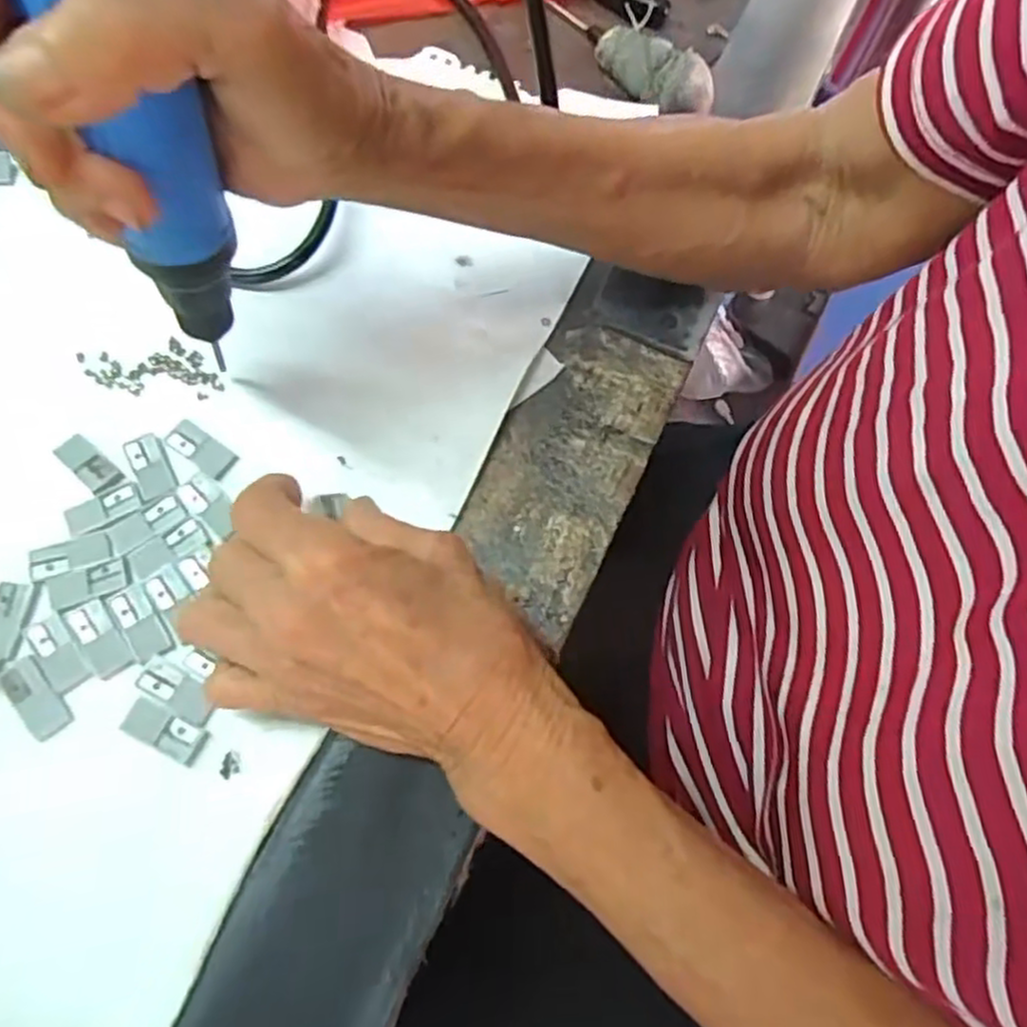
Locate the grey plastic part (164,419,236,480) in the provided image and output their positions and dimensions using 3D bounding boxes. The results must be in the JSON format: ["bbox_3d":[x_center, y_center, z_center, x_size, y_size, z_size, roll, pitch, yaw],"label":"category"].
[{"bbox_3d":[-0.124,-0.026,0.290,0.030,0.004,0.013,33,70,12],"label":"grey plastic part"}]

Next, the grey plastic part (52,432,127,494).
[{"bbox_3d":[-0.167,-0.020,0.287,0.030,0.004,0.013,38,71,13],"label":"grey plastic part"}]

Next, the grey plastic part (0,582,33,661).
[{"bbox_3d":[-0.182,0.038,0.262,0.014,0.004,0.028,4,67,0],"label":"grey plastic part"}]

